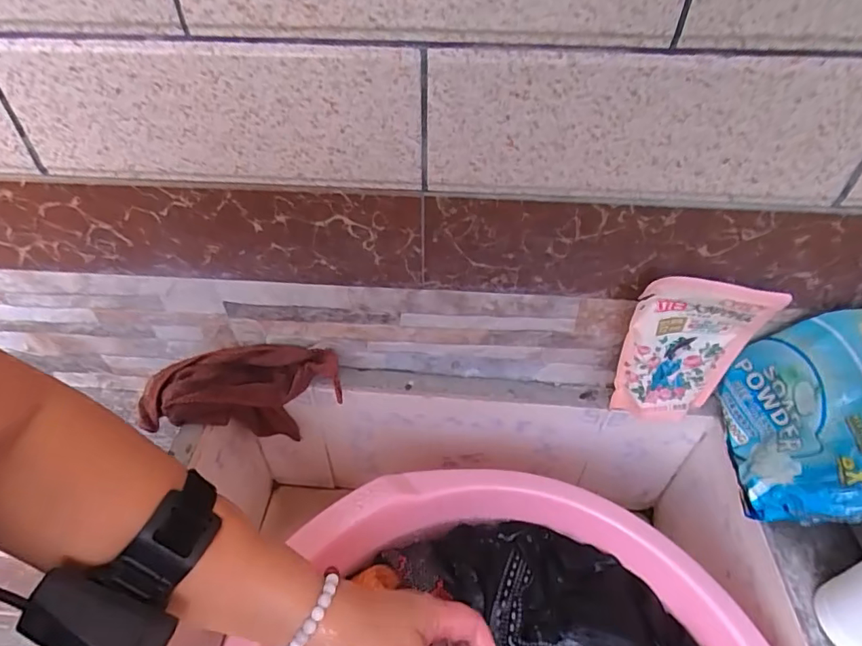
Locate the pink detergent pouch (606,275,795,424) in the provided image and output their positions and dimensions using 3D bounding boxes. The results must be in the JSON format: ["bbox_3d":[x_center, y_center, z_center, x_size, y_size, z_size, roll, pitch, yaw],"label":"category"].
[{"bbox_3d":[0.223,0.027,0.440,0.100,0.156,0.027,2,44,1],"label":"pink detergent pouch"}]

